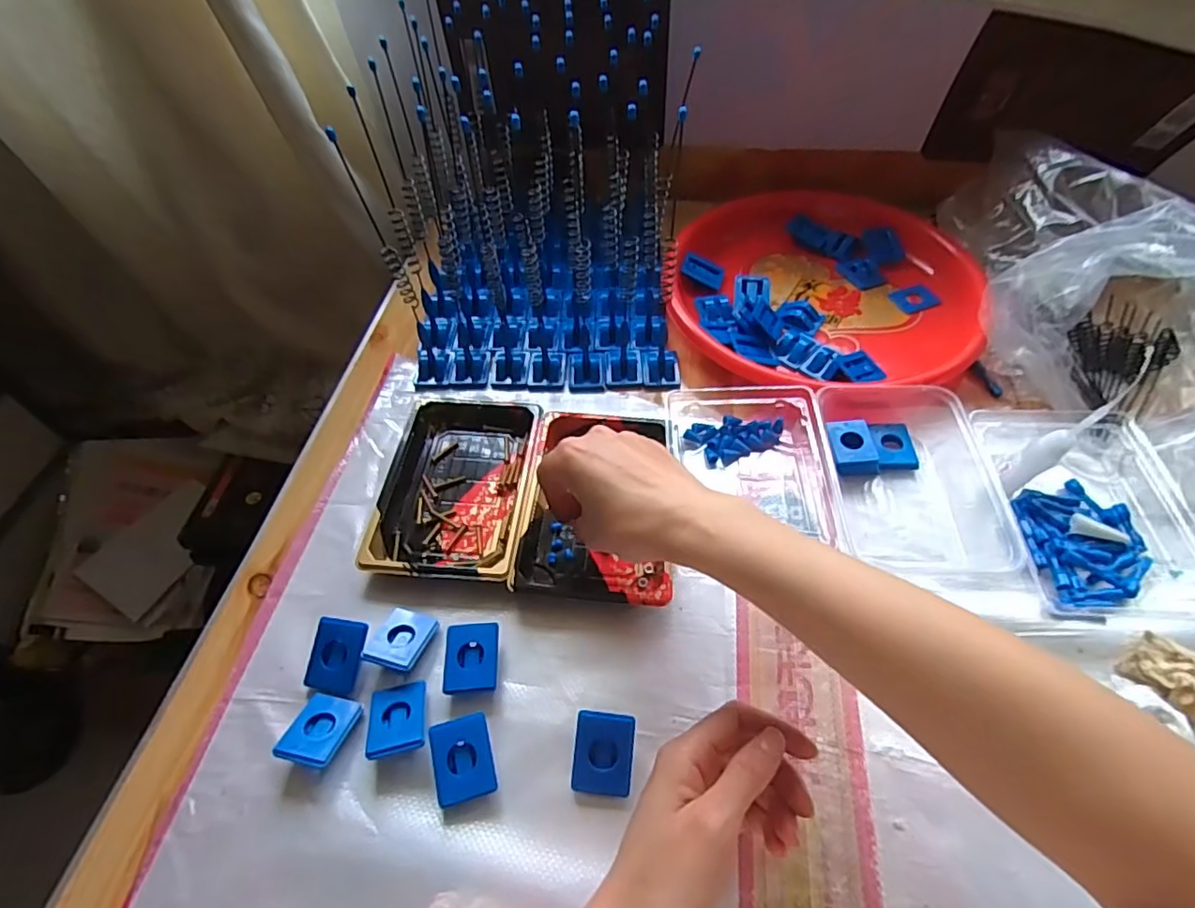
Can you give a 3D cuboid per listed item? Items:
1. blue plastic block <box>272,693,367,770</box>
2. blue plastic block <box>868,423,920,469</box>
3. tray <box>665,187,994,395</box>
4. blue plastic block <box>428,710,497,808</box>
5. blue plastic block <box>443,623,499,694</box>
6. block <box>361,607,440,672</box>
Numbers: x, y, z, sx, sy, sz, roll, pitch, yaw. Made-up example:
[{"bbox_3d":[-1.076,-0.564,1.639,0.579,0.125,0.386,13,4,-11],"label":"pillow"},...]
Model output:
[{"bbox_3d":[-0.167,0.166,0.356,0.035,0.006,0.042,17,35,0],"label":"blue plastic block"},{"bbox_3d":[0.238,-0.007,0.478,0.029,0.013,0.040,-3,52,1],"label":"blue plastic block"},{"bbox_3d":[0.220,-0.163,0.580,0.281,0.046,0.281,-1,52,2],"label":"tray"},{"bbox_3d":[-0.078,0.180,0.348,0.034,0.017,0.042,-14,53,-8],"label":"blue plastic block"},{"bbox_3d":[-0.081,0.134,0.384,0.033,0.016,0.042,-5,52,-1],"label":"blue plastic block"},{"bbox_3d":[-0.128,0.122,0.389,0.034,0.014,0.040,14,54,13],"label":"block"}]

